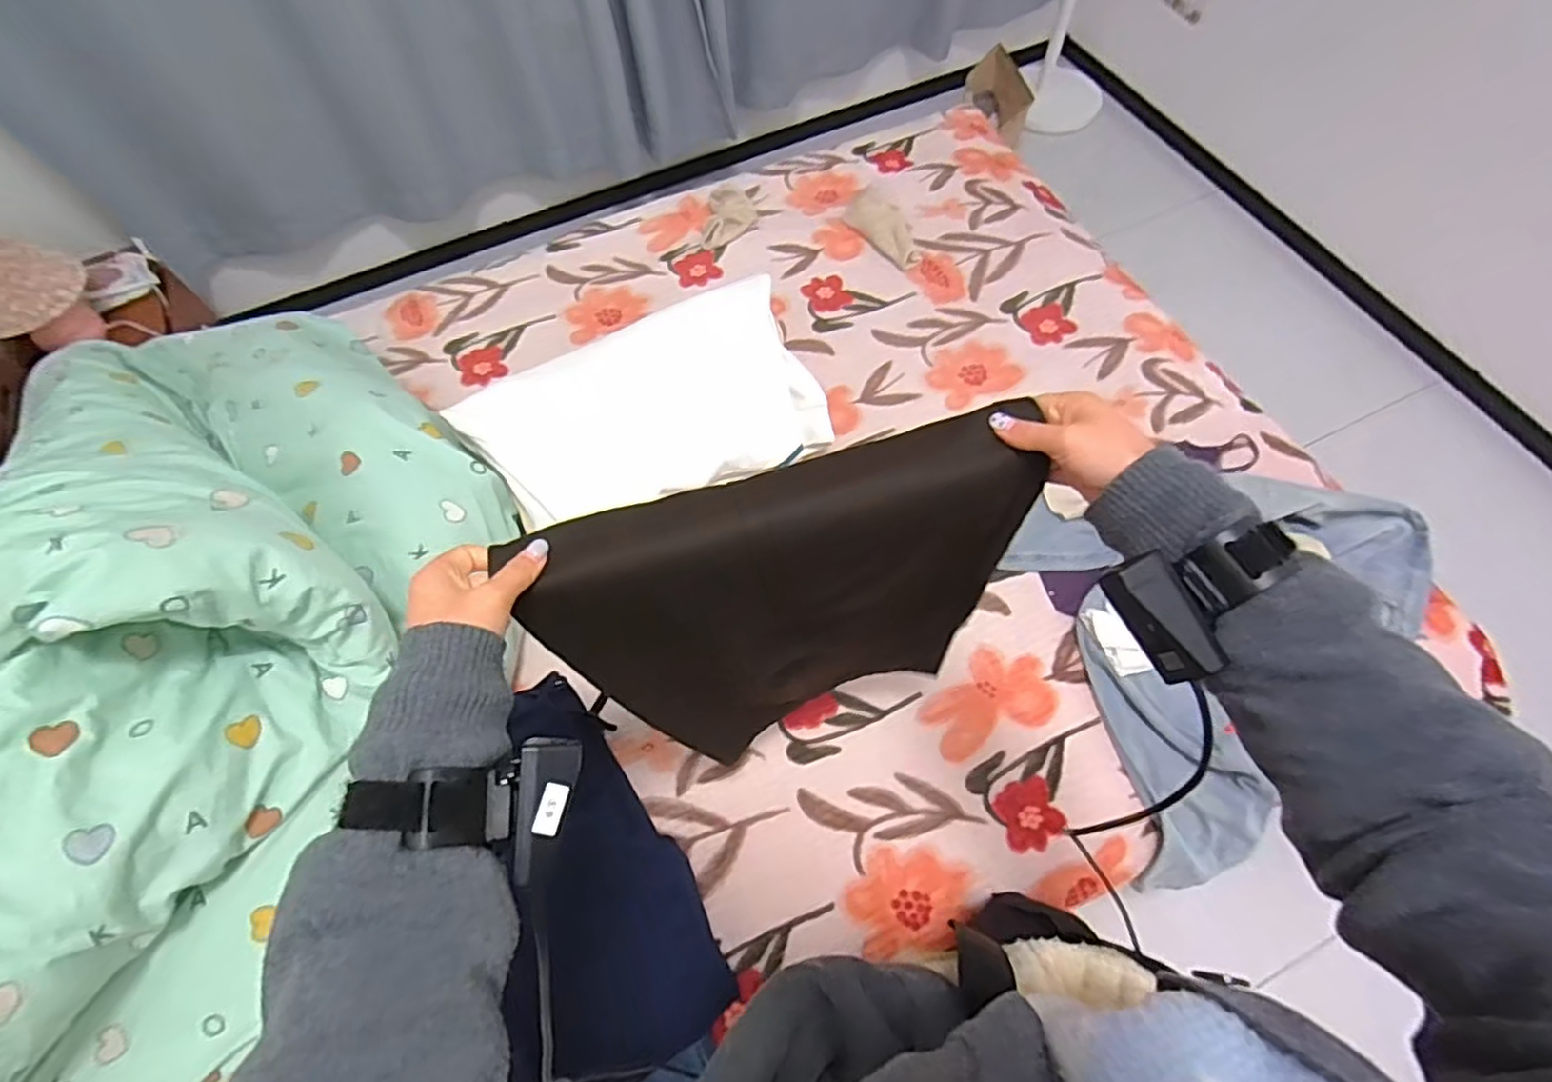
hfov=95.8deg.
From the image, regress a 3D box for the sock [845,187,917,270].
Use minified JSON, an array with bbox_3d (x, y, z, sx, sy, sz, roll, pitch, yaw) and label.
[{"bbox_3d":[0.227,-0.636,1.414,0.109,0.047,0.202,-36,68,-15],"label":"sock"}]

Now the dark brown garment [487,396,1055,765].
[{"bbox_3d":[0.016,0.075,0.633,0.345,0.433,0.067,-17,64,-7],"label":"dark brown garment"}]

